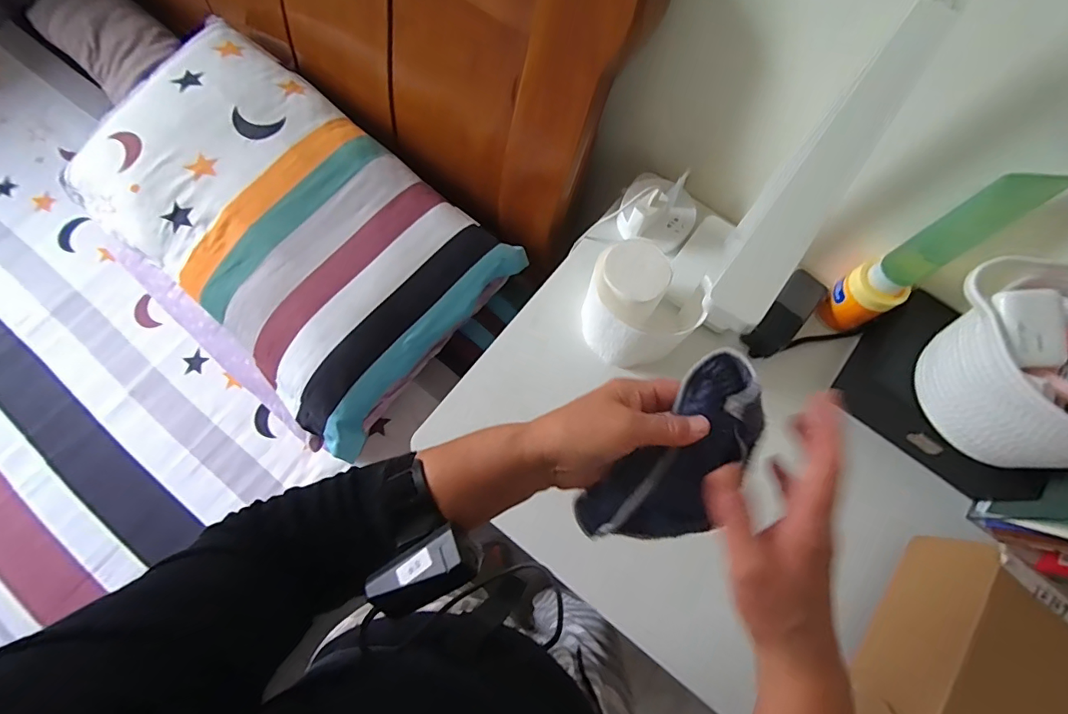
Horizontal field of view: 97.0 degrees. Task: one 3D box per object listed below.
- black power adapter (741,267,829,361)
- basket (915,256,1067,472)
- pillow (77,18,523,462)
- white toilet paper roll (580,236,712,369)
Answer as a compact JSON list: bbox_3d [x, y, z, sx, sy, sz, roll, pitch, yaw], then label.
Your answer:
[{"bbox_3d":[0.371,-0.065,0.695,0.054,0.049,0.147,40,73,14],"label":"black power adapter"},{"bbox_3d":[0.581,0.014,0.520,0.211,0.164,0.248,-18,70,-8],"label":"basket"},{"bbox_3d":[-0.426,-0.226,0.802,0.711,0.160,0.442,36,72,12],"label":"pillow"},{"bbox_3d":[0.137,-0.059,0.639,0.135,0.141,0.118,22,70,8],"label":"white toilet paper roll"}]

